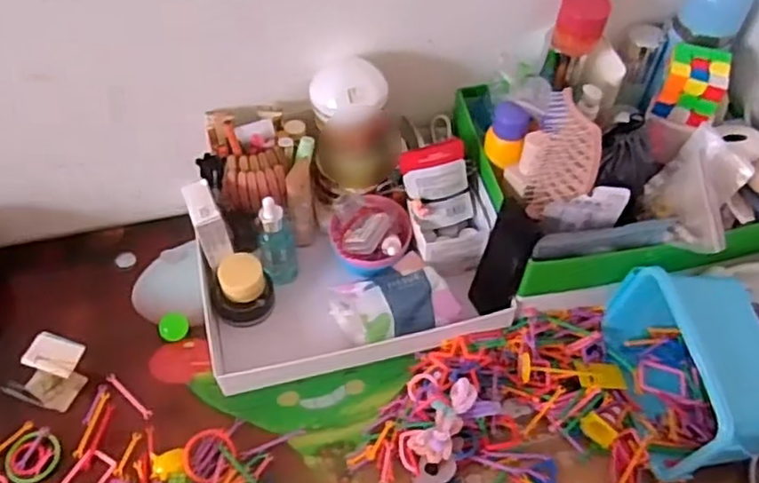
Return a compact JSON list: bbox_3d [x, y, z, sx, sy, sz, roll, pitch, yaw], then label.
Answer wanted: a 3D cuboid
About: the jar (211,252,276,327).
[{"bbox_3d":[-0.144,0.051,0.701,0.061,0.057,0.053,-6,56,-5],"label":"jar"}]

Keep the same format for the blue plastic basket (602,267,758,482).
[{"bbox_3d":[0.302,0.109,0.620,0.116,0.115,0.179,-8,56,-6],"label":"blue plastic basket"}]

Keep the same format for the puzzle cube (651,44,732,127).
[{"bbox_3d":[0.321,-0.162,0.686,0.062,0.055,0.065,22,58,13],"label":"puzzle cube"}]

